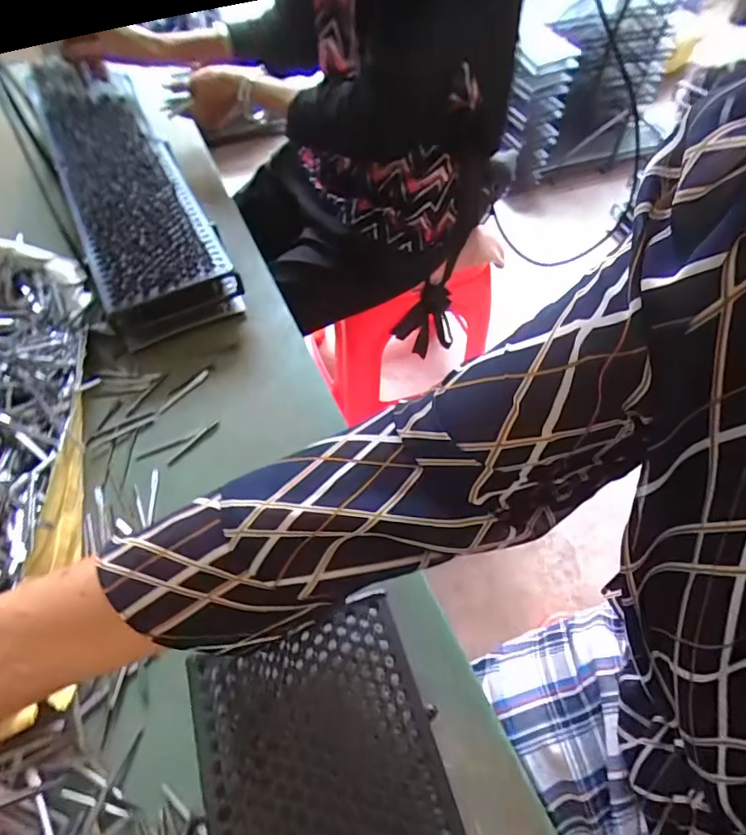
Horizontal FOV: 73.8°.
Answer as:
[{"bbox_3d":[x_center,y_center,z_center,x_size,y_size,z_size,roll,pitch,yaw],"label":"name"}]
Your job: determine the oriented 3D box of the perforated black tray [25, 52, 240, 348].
[{"bbox_3d":[-0.327,-0.301,0.669,0.146,0.073,0.476,-24,60,-14],"label":"perforated black tray"}]

